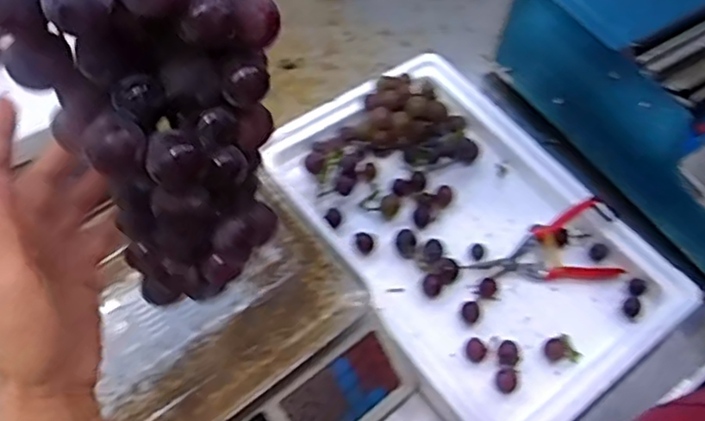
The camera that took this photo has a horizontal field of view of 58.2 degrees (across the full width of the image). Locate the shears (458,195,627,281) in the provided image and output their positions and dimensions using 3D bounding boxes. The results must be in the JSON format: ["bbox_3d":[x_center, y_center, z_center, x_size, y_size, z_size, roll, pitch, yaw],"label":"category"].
[{"bbox_3d":[0.211,0.037,0.705,0.173,0.029,0.084,-7,61,-6],"label":"shears"}]

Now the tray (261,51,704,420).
[{"bbox_3d":[0.121,0.012,0.712,0.295,0.071,0.445,-31,66,-17],"label":"tray"}]

